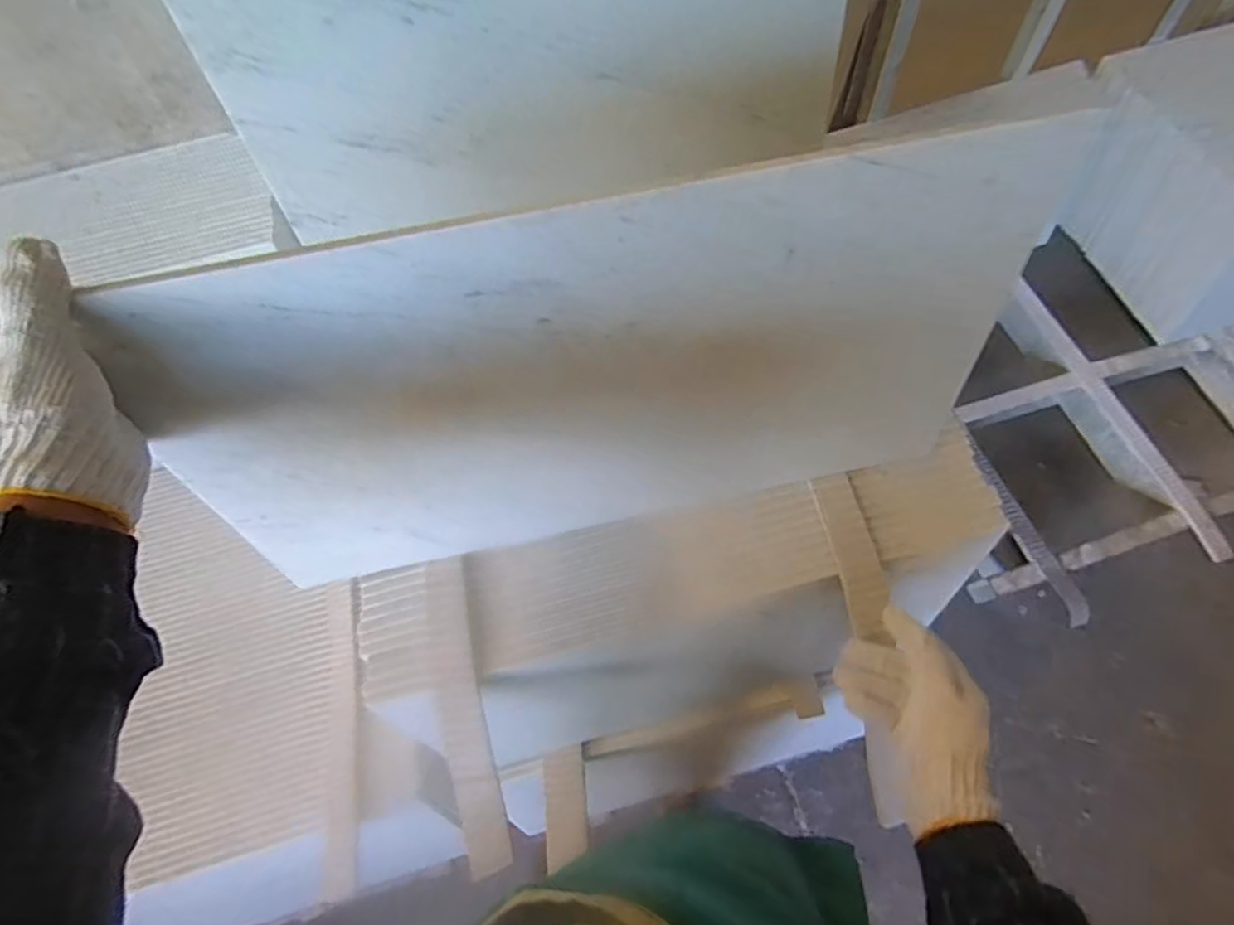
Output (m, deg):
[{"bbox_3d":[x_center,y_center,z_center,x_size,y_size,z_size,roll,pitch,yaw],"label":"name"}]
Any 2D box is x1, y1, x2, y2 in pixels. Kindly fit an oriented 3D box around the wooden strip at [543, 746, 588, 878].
[{"bbox_3d":[-0.064,0.427,0.716,0.052,0.012,0.133,-4,74,2],"label":"wooden strip"}]

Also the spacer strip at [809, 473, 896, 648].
[{"bbox_3d":[0.219,0.083,0.533,0.044,0.012,0.145,-9,73,-2],"label":"spacer strip"}]

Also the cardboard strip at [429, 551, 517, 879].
[{"bbox_3d":[-0.133,0.217,0.506,0.040,0.024,0.262,-12,78,-3],"label":"cardboard strip"}]

